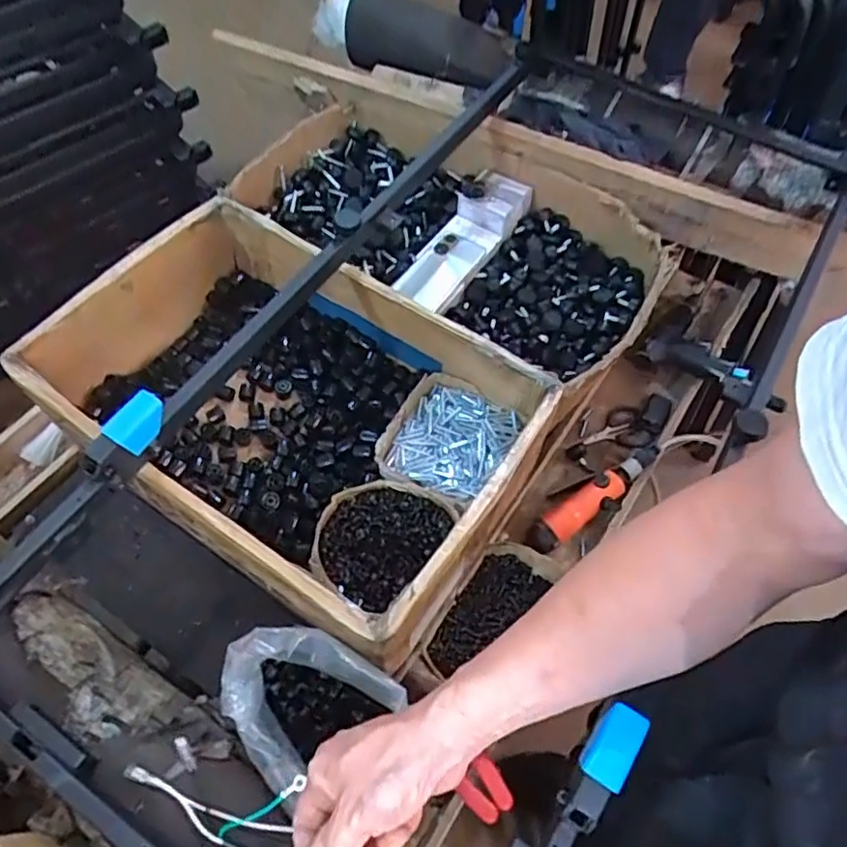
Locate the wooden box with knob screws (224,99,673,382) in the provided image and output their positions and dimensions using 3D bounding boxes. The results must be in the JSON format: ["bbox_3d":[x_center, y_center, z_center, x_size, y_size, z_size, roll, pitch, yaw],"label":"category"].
[{"bbox_3d":[0.042,-0.297,0.953,0.621,0.122,0.308,32,63,16],"label":"wooden box with knob screws"}]

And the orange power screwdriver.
[{"bbox_3d":[0.222,0.102,0.846,0.217,0.050,0.051,-29,64,-18],"label":"orange power screwdriver"}]

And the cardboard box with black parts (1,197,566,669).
[{"bbox_3d":[-0.155,-0.015,0.775,0.526,0.174,0.351,31,63,16],"label":"cardboard box with black parts"}]

